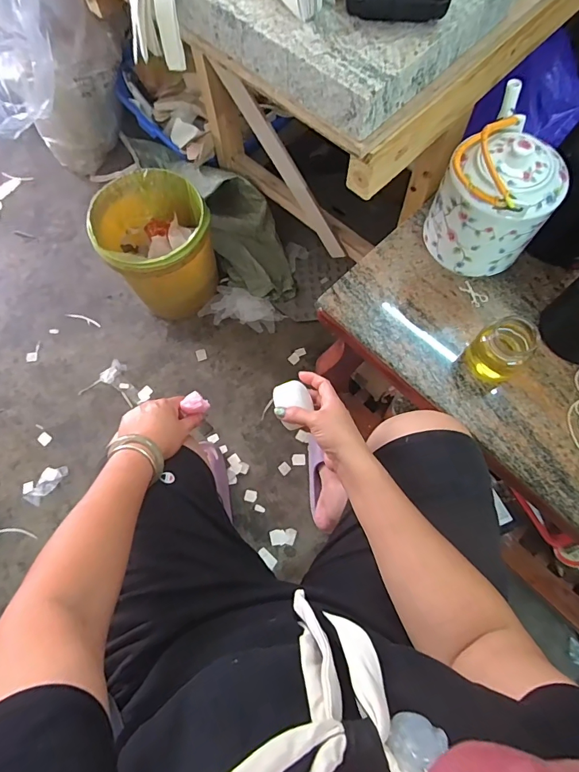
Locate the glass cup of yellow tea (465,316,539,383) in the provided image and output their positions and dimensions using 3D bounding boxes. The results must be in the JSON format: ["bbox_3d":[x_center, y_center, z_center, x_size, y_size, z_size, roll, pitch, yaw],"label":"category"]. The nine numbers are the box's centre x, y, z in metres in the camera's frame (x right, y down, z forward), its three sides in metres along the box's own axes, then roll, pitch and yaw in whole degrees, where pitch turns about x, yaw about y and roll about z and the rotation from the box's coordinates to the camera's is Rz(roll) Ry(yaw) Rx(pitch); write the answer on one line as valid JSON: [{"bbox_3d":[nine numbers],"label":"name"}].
[{"bbox_3d":[0.297,-0.053,0.600,0.069,0.090,0.064,0,71,1],"label":"glass cup of yellow tea"}]

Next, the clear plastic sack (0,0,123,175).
[{"bbox_3d":[-0.726,-0.902,1.197,0.405,0.504,0.350,-42,75,-12],"label":"clear plastic sack"}]

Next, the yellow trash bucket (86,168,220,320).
[{"bbox_3d":[-0.325,-0.346,1.109,0.255,0.283,0.255,0,71,1],"label":"yellow trash bucket"}]

